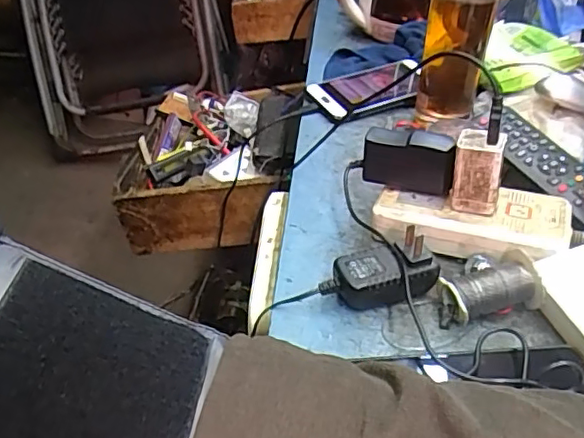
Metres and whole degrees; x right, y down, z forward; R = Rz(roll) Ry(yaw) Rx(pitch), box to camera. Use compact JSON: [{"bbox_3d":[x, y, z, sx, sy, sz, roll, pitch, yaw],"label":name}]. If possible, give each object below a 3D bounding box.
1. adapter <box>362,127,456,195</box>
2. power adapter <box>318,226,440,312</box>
[{"bbox_3d":[0.093,-0.048,0.478,0.070,0.044,0.028,9,38,9],"label":"adapter"},{"bbox_3d":[0.062,0.039,0.432,0.086,0.042,0.039,-4,38,-9],"label":"power adapter"}]

